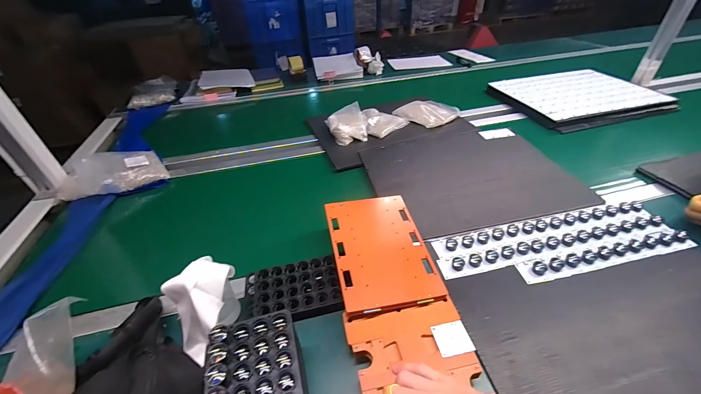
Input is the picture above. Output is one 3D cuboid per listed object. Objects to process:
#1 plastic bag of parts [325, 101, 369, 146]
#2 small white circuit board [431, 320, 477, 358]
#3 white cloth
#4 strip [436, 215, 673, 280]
[{"bbox_3d":[-0.012,-0.236,0.965,0.118,0.044,0.168,-12,42,-8],"label":"plastic bag of parts"},{"bbox_3d":[0.145,0.199,0.424,0.049,0.004,0.044,-9,40,-7],"label":"small white circuit board"},{"bbox_3d":[-0.214,0.155,0.446,0.094,0.095,0.115,28,49,32],"label":"white cloth"},{"bbox_3d":[0.392,0.091,0.572,0.463,0.010,0.043,-10,41,-6],"label":"strip"}]

